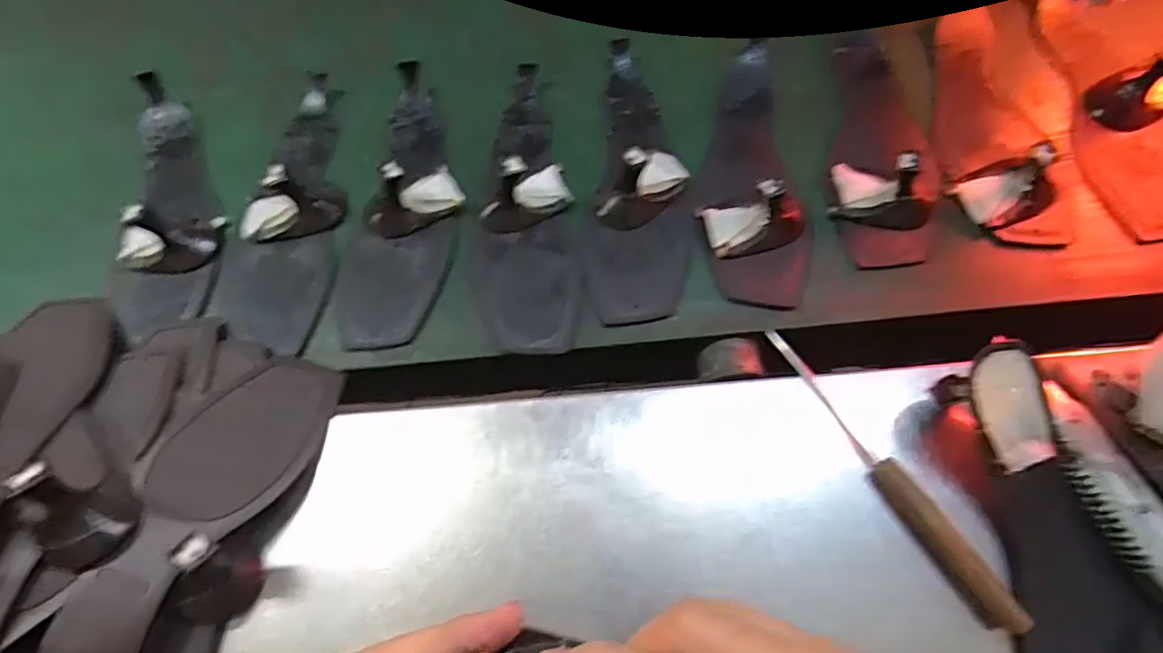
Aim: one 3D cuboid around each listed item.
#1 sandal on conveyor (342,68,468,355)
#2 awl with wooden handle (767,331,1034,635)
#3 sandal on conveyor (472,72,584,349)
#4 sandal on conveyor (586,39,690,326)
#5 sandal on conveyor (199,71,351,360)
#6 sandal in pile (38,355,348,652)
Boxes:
[{"bbox_3d":[-0.129,-0.099,0.450,0.083,0.045,0.234,5,67,5],"label":"sandal on conveyor"},{"bbox_3d":[0.172,0.080,0.349,0.016,0.017,0.195,-30,68,-10],"label":"awl with wooden handle"},{"bbox_3d":[-0.046,-0.100,0.443,0.080,0.046,0.239,-8,66,-1],"label":"sandal on conveyor"},{"bbox_3d":[0.041,-0.117,0.445,0.078,0.044,0.237,2,67,4],"label":"sandal on conveyor"},{"bbox_3d":[-0.217,-0.101,0.450,0.083,0.046,0.231,6,67,6],"label":"sandal on conveyor"},{"bbox_3d":[-0.218,0.110,0.350,0.083,0.061,0.212,11,68,8],"label":"sandal in pile"}]

